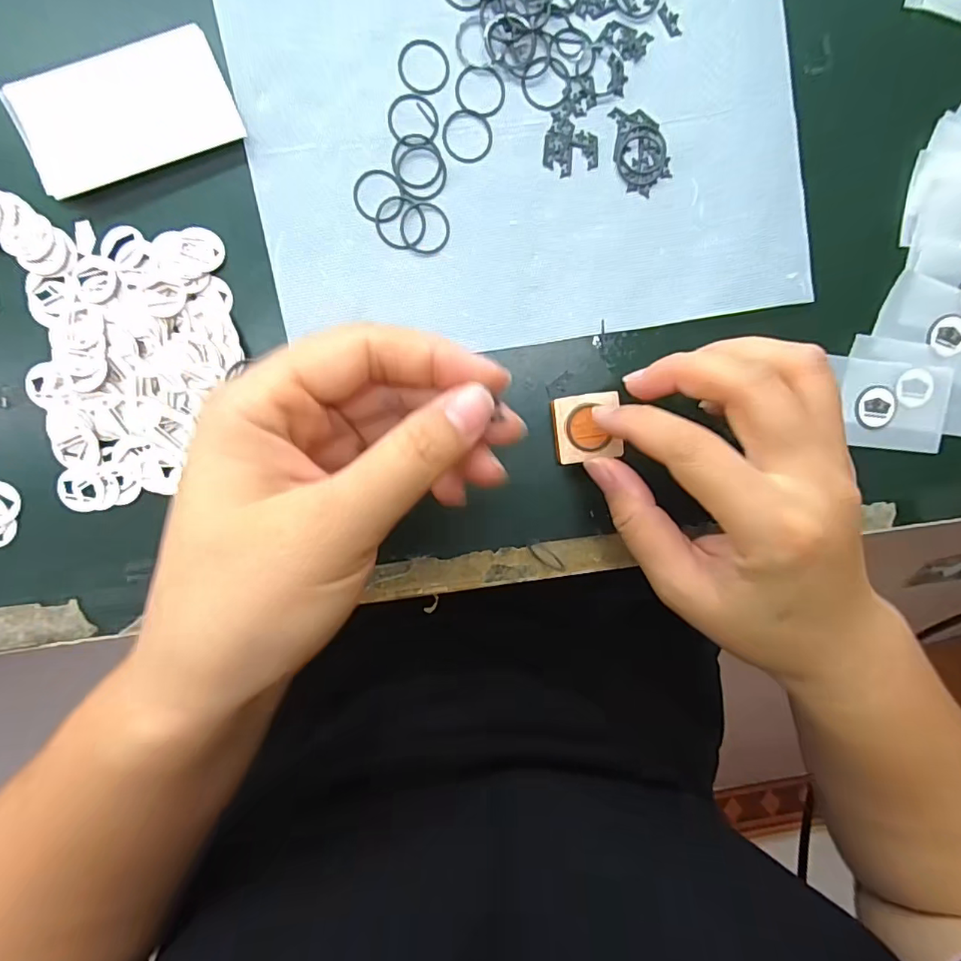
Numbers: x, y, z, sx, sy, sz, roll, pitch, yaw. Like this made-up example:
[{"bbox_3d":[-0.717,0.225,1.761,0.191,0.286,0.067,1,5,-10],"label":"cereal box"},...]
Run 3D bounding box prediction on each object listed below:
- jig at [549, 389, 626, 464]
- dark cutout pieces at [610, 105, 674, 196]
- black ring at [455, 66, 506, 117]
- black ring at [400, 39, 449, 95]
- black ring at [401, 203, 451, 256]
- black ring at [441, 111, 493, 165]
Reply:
[{"bbox_3d":[0.047,-0.023,0.229,0.030,0.005,0.029,-8,96,-6],"label":"jig"},{"bbox_3d":[0.069,-0.143,0.223,0.023,0.004,0.034,-16,97,-5],"label":"dark cutout pieces"},{"bbox_3d":[0.000,-0.162,0.213,0.020,0.004,0.019,-1,96,-6],"label":"black ring"},{"bbox_3d":[-0.023,-0.169,0.210,0.021,0.004,0.021,-1,96,-6],"label":"black ring"},{"bbox_3d":[-0.023,-0.106,0.216,0.020,0.004,0.021,-1,96,-6],"label":"black ring"},{"bbox_3d":[-0.005,-0.143,0.214,0.021,0.004,0.021,-1,96,-6],"label":"black ring"}]

